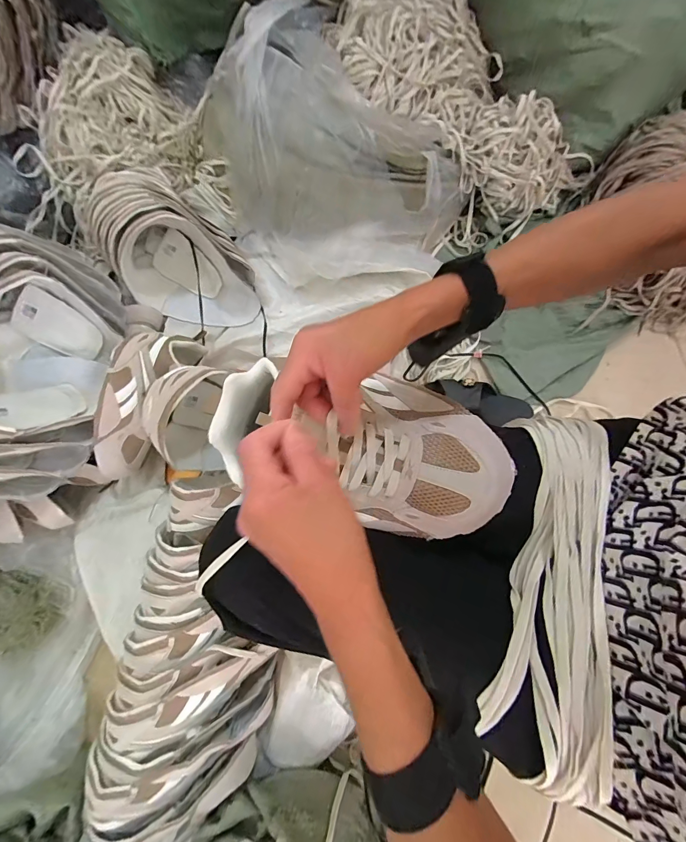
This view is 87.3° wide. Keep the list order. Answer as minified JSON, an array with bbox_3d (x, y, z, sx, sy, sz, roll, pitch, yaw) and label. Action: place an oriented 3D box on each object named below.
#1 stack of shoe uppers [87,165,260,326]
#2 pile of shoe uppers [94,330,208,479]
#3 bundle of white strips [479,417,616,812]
[{"bbox_3d":[-0.340,-0.337,0.717,0.221,0.169,0.334,-40,78,-8],"label":"stack of shoe uppers"},{"bbox_3d":[-0.340,-0.031,0.615,0.087,0.117,0.270,17,77,5],"label":"pile of shoe uppers"},{"bbox_3d":[0.175,0.135,0.306,0.087,0.037,0.299,10,77,4],"label":"bundle of white strips"}]

